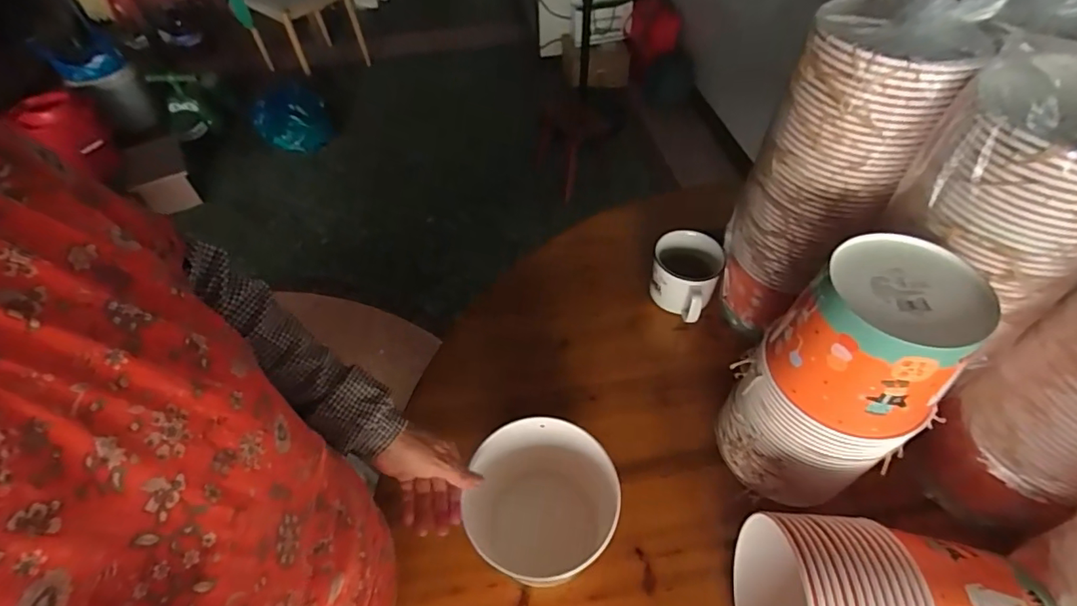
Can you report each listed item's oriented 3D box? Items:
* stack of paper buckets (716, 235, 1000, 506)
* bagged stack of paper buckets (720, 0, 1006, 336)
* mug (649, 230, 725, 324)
[{"bbox_3d":[0.317,0.094,0.562,0.157,0.331,0.159,-31,56,-21],"label":"stack of paper buckets"},{"bbox_3d":[0.344,-0.145,0.638,0.154,0.425,0.145,26,57,22],"label":"bagged stack of paper buckets"},{"bbox_3d":[0.231,-0.038,0.818,0.100,0.098,0.126,18,54,16],"label":"mug"}]

